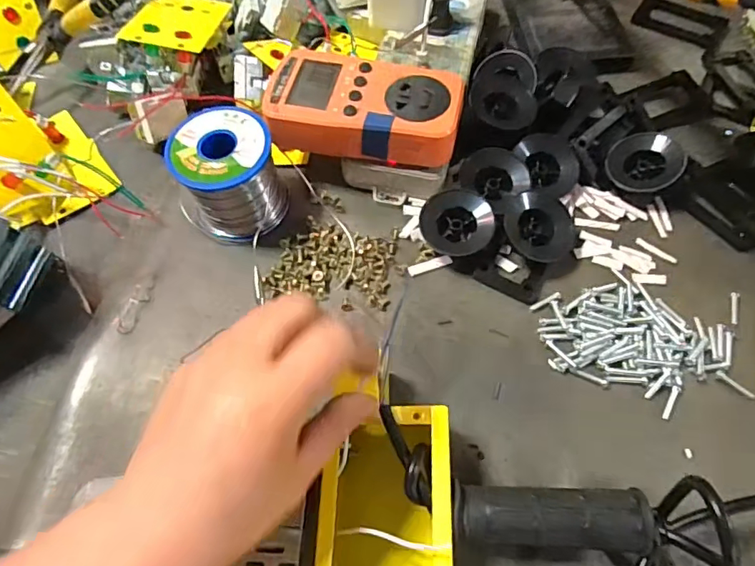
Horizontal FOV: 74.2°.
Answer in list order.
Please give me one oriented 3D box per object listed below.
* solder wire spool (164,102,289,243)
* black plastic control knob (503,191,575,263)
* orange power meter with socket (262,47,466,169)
[{"bbox_3d":[-0.099,-0.071,0.338,0.064,0.063,0.060,-15,64,-7],"label":"solder wire spool"},{"bbox_3d":[0.109,-0.038,0.335,0.049,0.009,0.049,0,88,-14],"label":"black plastic control knob"},{"bbox_3d":[-0.009,-0.114,0.341,0.128,0.040,0.068,13,64,8],"label":"orange power meter with socket"}]

